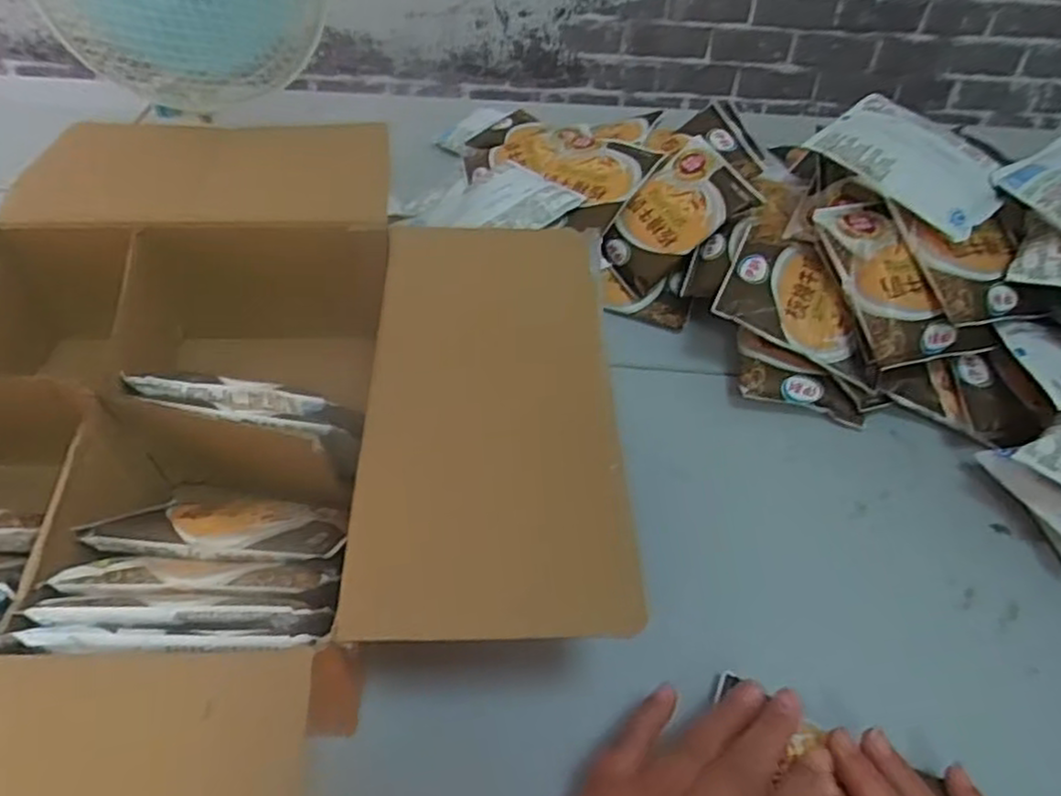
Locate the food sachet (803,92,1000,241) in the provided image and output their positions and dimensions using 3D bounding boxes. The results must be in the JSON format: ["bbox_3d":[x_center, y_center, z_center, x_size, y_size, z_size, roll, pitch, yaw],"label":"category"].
[{"bbox_3d":[0.278,-0.174,0.537,0.090,0.029,0.131,-32,56,-28],"label":"food sachet"}]

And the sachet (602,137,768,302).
[{"bbox_3d":[0.120,-0.158,0.630,0.127,0.014,0.092,-37,58,8],"label":"sachet"}]

